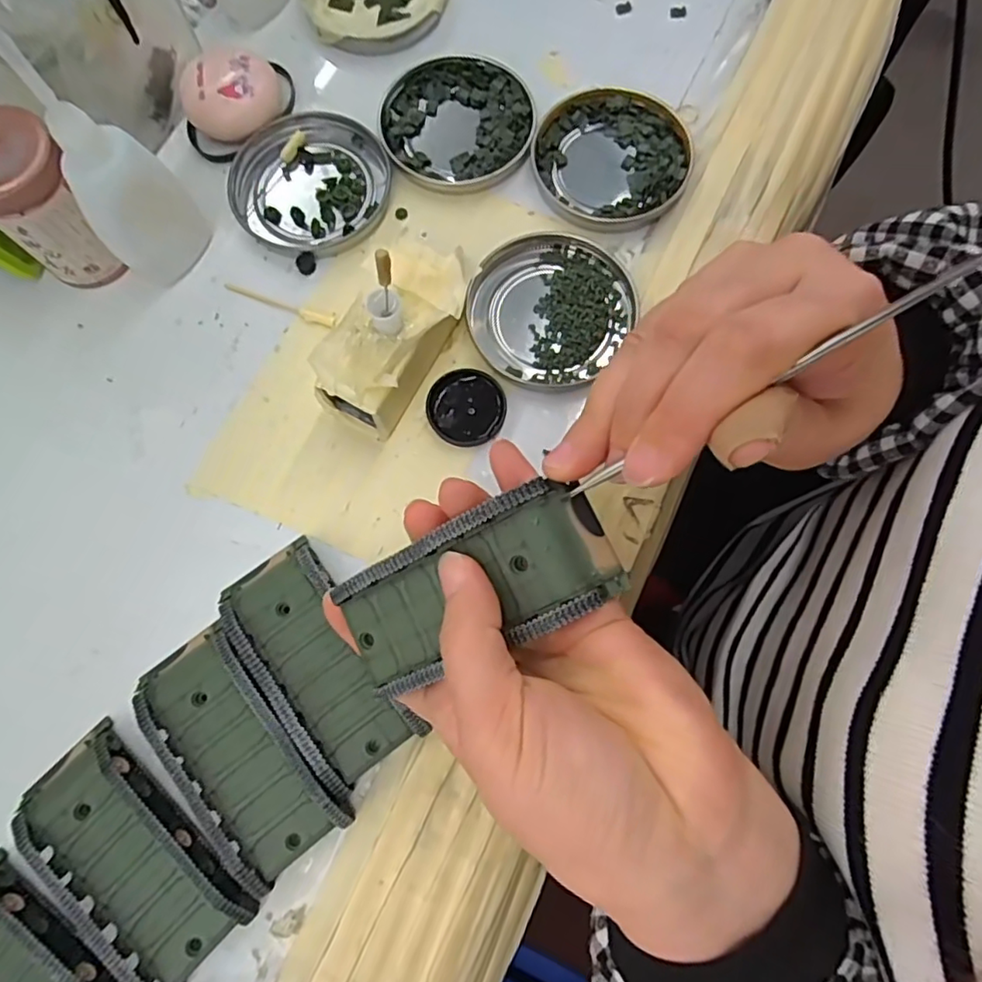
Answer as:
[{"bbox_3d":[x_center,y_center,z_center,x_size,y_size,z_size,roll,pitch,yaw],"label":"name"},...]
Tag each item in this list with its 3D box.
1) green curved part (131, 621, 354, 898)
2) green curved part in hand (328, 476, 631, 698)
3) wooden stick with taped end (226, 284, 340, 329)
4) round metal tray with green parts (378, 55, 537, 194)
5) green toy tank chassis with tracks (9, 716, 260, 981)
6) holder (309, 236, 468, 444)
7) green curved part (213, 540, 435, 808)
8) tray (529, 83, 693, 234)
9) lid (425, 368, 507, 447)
[{"bbox_3d":[-0.101,0.102,0.242,0.045,0.019,0.095,-38,78,-8],"label":"green curved part"},{"bbox_3d":[-0.008,0.033,0.198,0.094,0.019,0.041,-28,77,20],"label":"green curved part in hand"},{"bbox_3d":[-0.104,-0.091,0.296,0.060,0.004,0.007,18,77,4],"label":"wooden stick with taped end"},{"bbox_3d":[-0.017,-0.190,0.316,0.077,0.008,0.075,0,77,0],"label":"round metal tray with green parts"},{"bbox_3d":[-0.139,0.140,0.233,0.095,0.020,0.049,43,81,11],"label":"green toy tank chassis with tracks"},{"bbox_3d":[-0.041,-0.067,0.261,0.044,0.060,0.084,23,78,5],"label":"holder"},{"bbox_3d":[-0.071,0.068,0.250,0.044,0.019,0.096,-37,80,-8],"label":"green curved part"},{"bbox_3d":[0.061,-0.169,0.309,0.076,0.008,0.077,0,77,0],"label":"tray"},{"bbox_3d":[-0.011,-0.038,0.280,0.035,0.007,0.035,0,77,0],"label":"lid"}]

